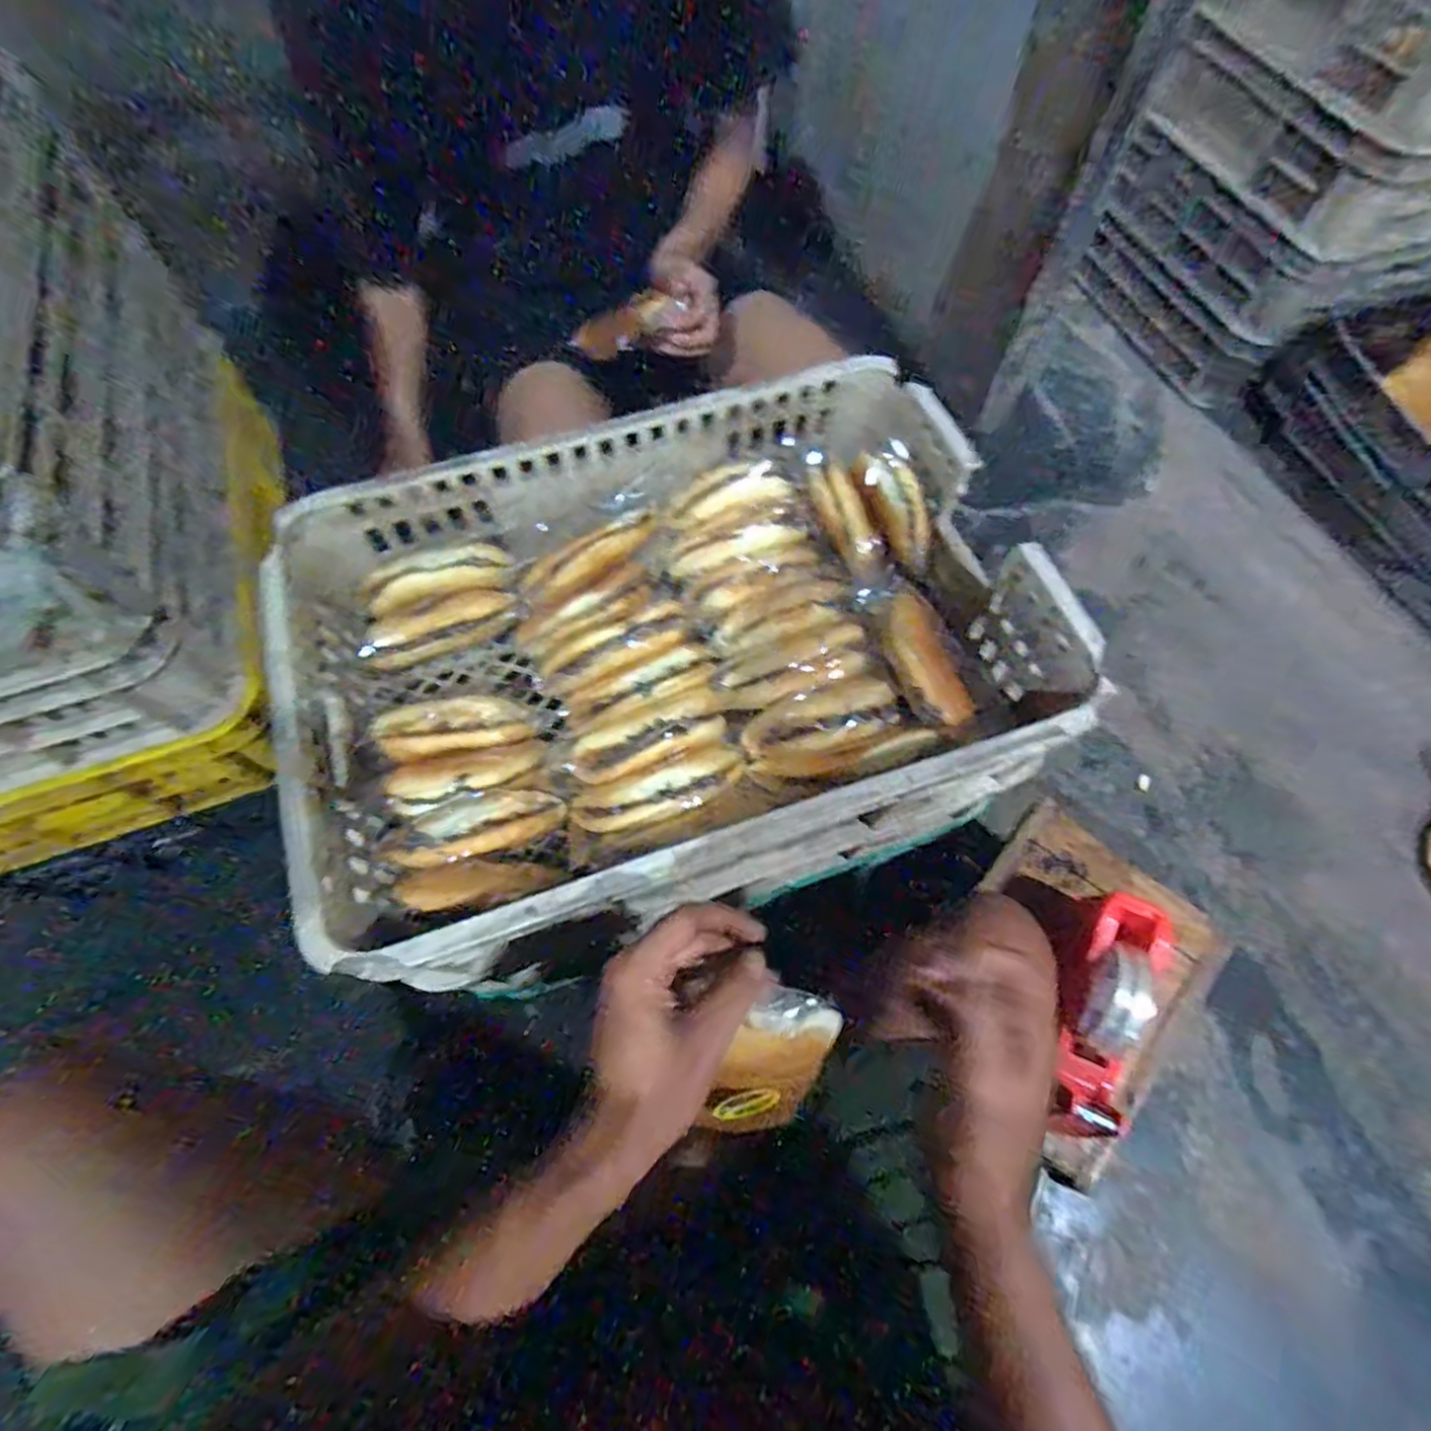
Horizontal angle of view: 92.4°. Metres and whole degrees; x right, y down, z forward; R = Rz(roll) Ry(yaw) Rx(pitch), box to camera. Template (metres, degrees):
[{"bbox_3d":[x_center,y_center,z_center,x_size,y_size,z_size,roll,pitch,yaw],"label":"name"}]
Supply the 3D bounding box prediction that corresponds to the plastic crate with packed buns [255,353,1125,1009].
[{"bbox_3d":[-0.038,-0.063,0.618,0.608,0.144,0.416,-17,66,-8],"label":"plastic crate with packed buns"}]

